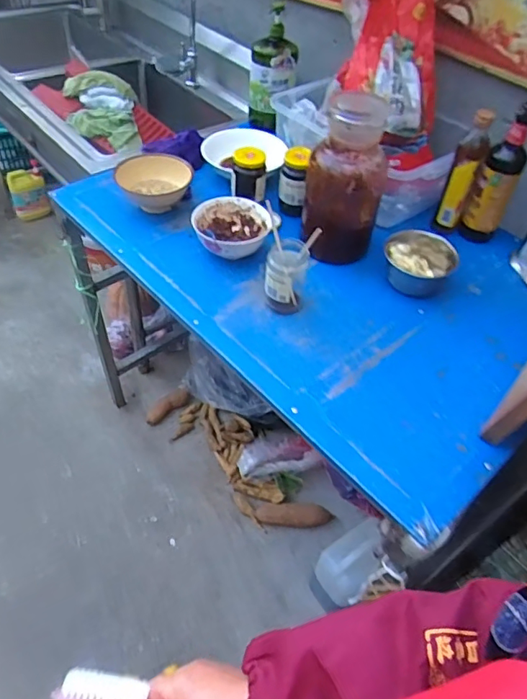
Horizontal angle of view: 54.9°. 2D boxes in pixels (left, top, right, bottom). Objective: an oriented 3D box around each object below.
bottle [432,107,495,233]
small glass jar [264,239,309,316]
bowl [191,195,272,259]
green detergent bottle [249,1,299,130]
[{"bbox_3d":[0.384,-0.331,0.975,0.059,0.219,0.068,20,52,10],"label":"bottle"},{"bbox_3d":[0.036,-0.123,0.852,0.064,0.120,0.061,3,51,-4],"label":"small glass jar"},{"bbox_3d":[-0.061,-0.224,0.980,0.150,0.063,0.148,3,51,-4],"label":"bowl"},{"bbox_3d":[0.031,-0.659,1.215,0.115,0.253,0.140,-28,59,-25],"label":"green detergent bottle"}]

